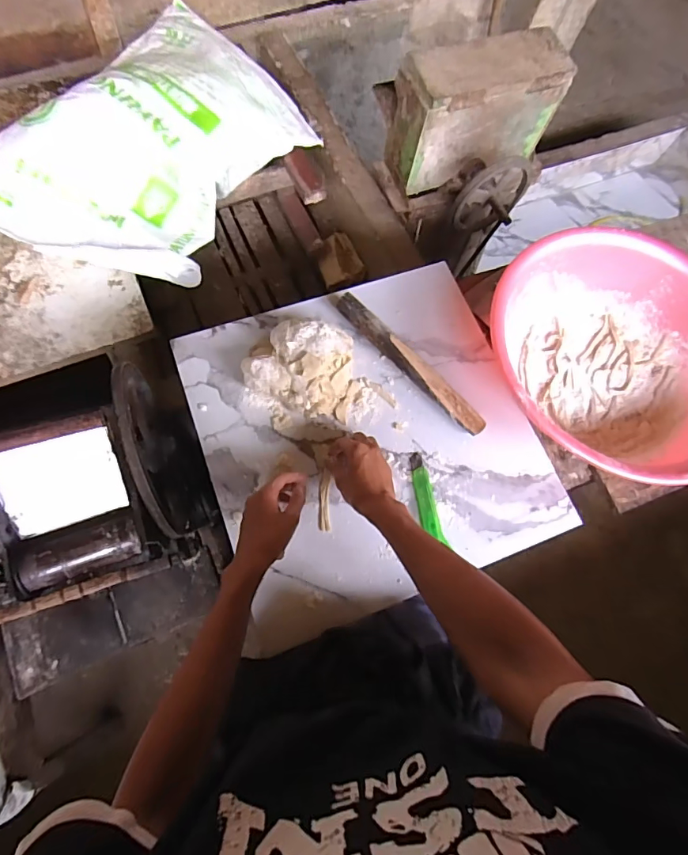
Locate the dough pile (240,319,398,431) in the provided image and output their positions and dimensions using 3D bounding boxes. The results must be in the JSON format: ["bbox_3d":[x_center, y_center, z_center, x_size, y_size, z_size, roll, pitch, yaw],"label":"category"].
[{"bbox_3d":[-0.041,-0.087,0.698,0.225,0.067,0.153,-4,71,-7],"label":"dough pile"}]

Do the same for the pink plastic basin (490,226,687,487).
[{"bbox_3d":[0.427,-0.111,0.730,0.395,0.138,0.399,1,73,-2],"label":"pink plastic basin"}]

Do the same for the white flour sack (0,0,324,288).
[{"bbox_3d":[-0.391,-0.596,0.976,0.418,0.186,0.673,30,75,7],"label":"white flour sack"}]

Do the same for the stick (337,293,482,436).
[{"bbox_3d":[0.103,-0.101,0.729,0.034,0.037,0.300,-43,79,-13],"label":"stick"}]

